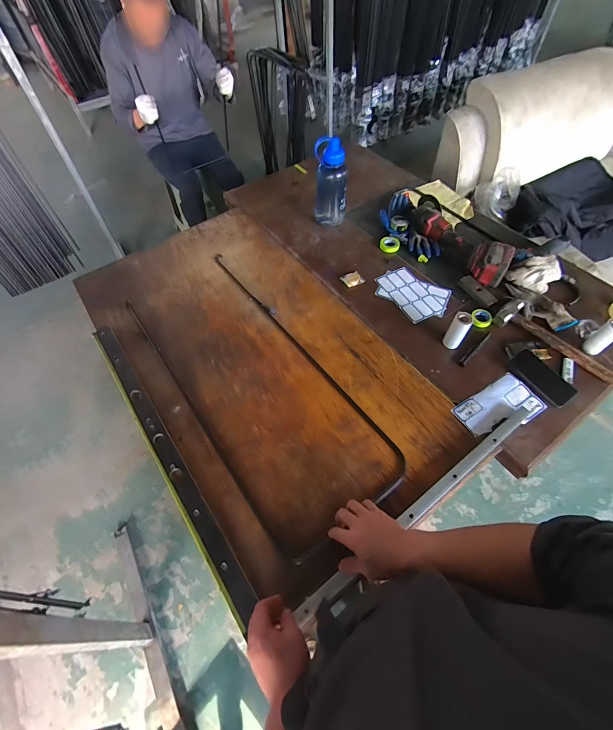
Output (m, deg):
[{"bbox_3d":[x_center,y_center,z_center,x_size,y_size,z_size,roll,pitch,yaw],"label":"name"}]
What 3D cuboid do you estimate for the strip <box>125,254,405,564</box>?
[{"bbox_3d":[-0.160,0.015,0.898,0.350,0.027,0.896,-33,61,-17],"label":"strip"}]

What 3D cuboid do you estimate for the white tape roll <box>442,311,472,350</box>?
[{"bbox_3d":[0.396,-0.092,0.877,0.041,0.112,0.035,25,62,16],"label":"white tape roll"}]

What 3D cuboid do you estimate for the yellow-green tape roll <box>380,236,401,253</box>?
[{"bbox_3d":[0.280,-0.402,1.114,0.061,0.016,0.069,-4,58,0],"label":"yellow-green tape roll"}]

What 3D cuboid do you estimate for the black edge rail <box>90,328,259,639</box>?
[{"bbox_3d":[-0.344,0.179,0.785,0.047,0.012,0.805,-33,63,-17],"label":"black edge rail"}]

